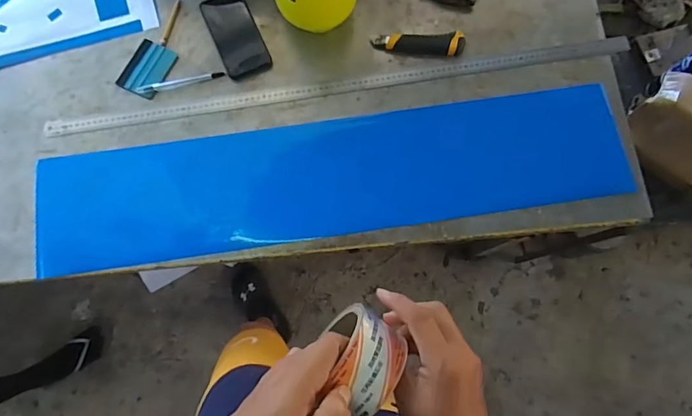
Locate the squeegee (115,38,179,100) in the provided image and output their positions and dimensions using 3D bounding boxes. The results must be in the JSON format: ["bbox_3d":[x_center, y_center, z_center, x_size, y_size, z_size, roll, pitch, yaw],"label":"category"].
[{"bbox_3d":[-0.349,-0.244,0.775,0.075,0.004,0.099,26,79,7],"label":"squeegee"}]

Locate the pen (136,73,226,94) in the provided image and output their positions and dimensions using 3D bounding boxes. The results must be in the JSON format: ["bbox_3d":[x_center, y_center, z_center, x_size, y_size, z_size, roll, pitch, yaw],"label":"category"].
[{"bbox_3d":[-0.289,-0.220,0.771,0.152,0.007,0.014,-12,77,-2],"label":"pen"}]

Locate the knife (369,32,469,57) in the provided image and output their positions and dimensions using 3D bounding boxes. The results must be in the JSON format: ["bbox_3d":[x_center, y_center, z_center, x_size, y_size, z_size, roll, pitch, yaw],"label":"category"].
[{"bbox_3d":[0.129,-0.289,0.777,0.161,0.019,0.040,1,77,1],"label":"knife"}]

